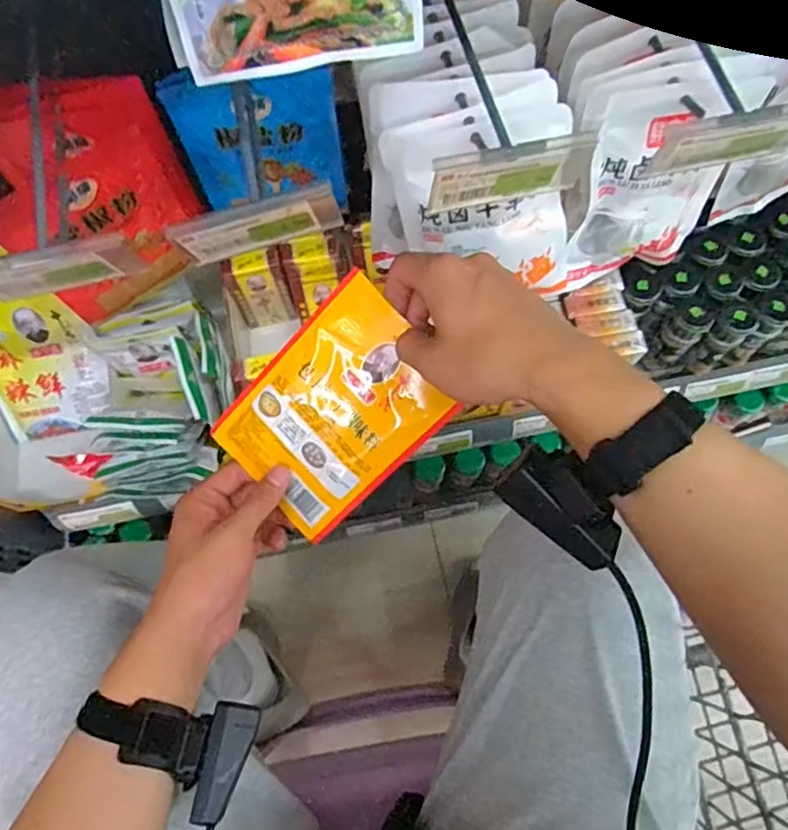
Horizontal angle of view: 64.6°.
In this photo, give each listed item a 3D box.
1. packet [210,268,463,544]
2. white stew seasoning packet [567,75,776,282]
[{"bbox_3d":[-0.042,0.000,0.444,0.115,0.008,0.162,46,106,2],"label":"packet"},{"bbox_3d":[0.202,-0.173,0.481,0.114,0.159,0.022,-8,55,-6],"label":"white stew seasoning packet"}]

